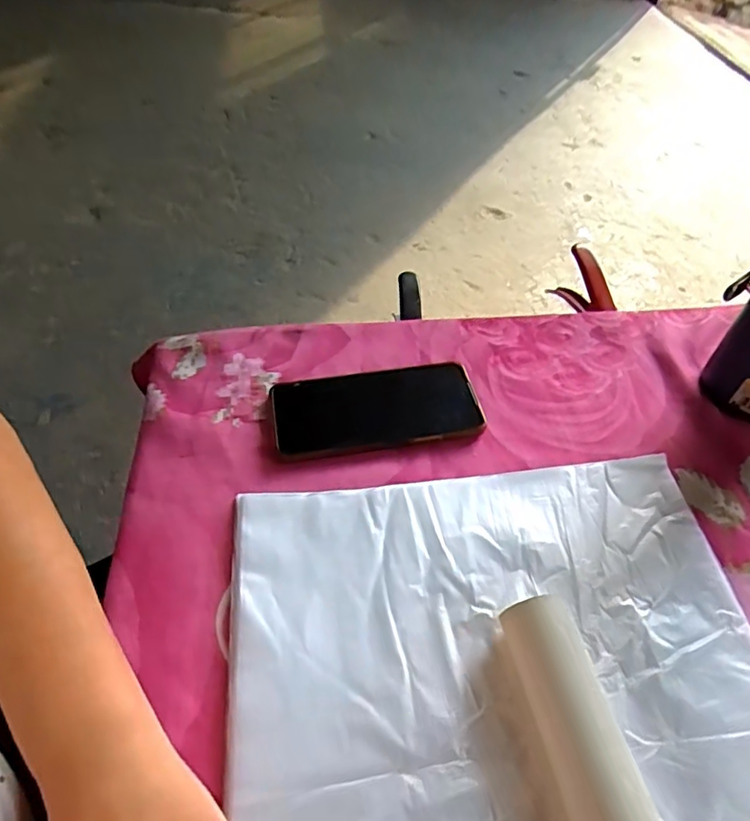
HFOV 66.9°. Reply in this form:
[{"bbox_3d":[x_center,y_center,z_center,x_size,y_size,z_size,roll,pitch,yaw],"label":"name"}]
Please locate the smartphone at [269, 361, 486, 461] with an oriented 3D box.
[{"bbox_3d":[0.000,-0.003,0.458,0.162,0.011,0.082,-6,50,-7],"label":"smartphone"}]

